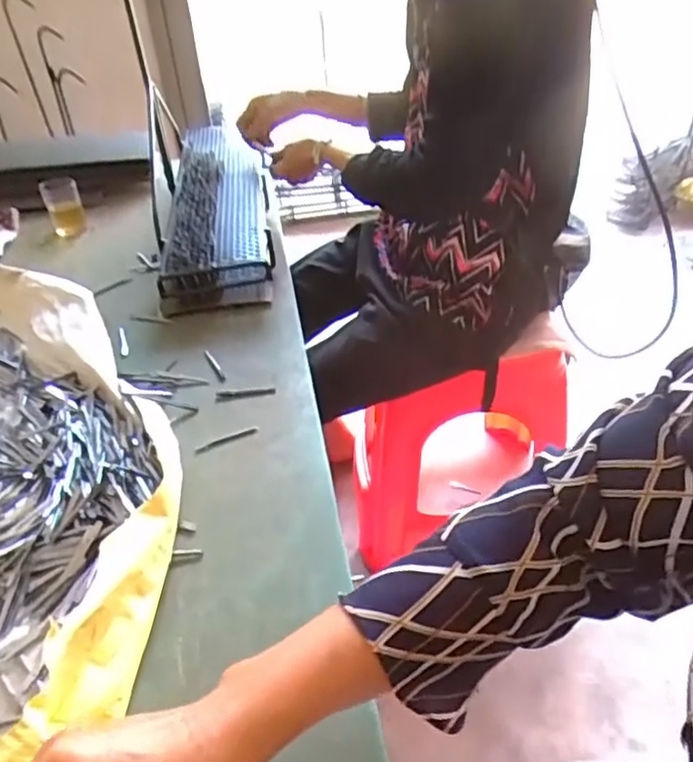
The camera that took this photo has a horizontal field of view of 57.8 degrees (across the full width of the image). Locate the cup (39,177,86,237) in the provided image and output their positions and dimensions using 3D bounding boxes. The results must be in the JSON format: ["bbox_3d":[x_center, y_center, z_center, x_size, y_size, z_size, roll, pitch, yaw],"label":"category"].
[{"bbox_3d":[-0.497,-0.311,1.116,0.062,0.083,0.052,-24,42,-24],"label":"cup"}]

